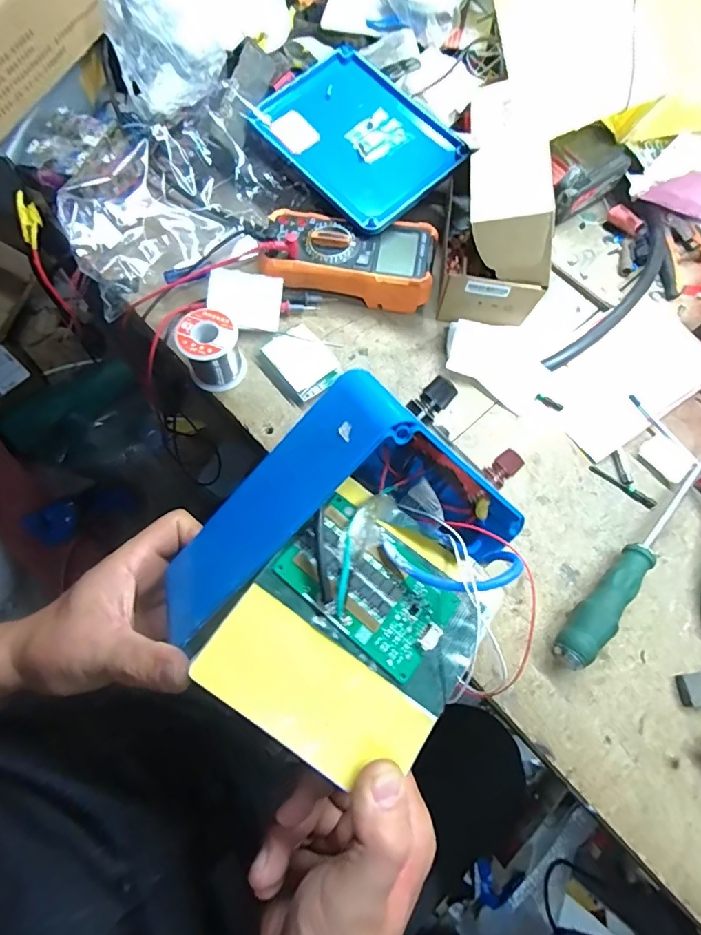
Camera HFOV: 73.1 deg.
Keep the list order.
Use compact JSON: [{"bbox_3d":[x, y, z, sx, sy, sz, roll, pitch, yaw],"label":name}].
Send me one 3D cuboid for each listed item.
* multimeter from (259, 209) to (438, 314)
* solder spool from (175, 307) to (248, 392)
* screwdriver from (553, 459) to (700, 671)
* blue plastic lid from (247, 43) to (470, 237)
[{"bbox_3d":[-0.002,-0.214,0.486,0.172,0.040,0.084,10,68,2],"label":"multimeter"},{"bbox_3d":[-0.127,-0.106,0.437,0.051,0.059,0.048,1,68,-2],"label":"solder spool"},{"bbox_3d":[0.250,0.072,0.399,0.245,0.031,0.028,-41,75,-16],"label":"screwdriver"},{"bbox_3d":[0.010,-0.347,0.496,0.152,0.021,0.195,-44,84,-5],"label":"blue plastic lid"}]

